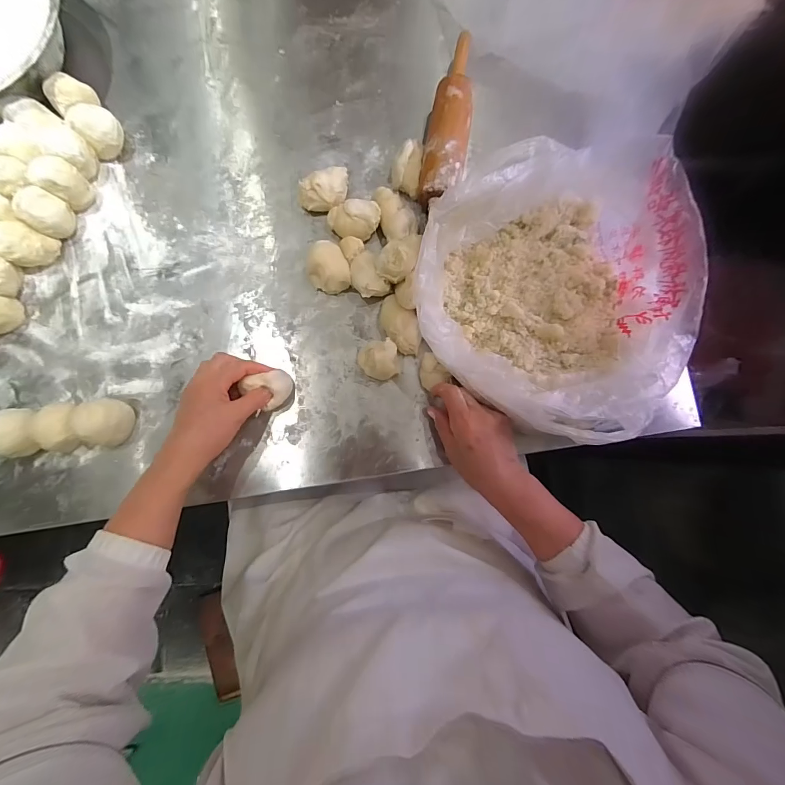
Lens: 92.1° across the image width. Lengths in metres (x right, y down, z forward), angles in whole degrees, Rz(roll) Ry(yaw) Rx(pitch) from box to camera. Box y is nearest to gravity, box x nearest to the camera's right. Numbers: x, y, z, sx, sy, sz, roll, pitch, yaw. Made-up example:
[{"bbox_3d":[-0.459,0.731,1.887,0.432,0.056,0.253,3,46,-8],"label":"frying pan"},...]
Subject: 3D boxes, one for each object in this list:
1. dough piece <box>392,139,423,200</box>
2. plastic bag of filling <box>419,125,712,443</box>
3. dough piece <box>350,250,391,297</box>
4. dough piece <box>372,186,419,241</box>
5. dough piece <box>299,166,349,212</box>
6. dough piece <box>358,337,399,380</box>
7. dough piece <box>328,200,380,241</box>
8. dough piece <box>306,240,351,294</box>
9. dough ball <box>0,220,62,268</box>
[{"bbox_3d":[0.020,-0.296,0.504,0.036,0.036,0.062,8,82,-1],"label":"dough piece"},{"bbox_3d":[0.169,-0.112,0.433,0.278,0.113,0.315,1,83,-2],"label":"plastic bag of filling"},{"bbox_3d":[-0.031,-0.143,0.480,0.040,0.041,0.056,-32,85,-6],"label":"dough piece"},{"bbox_3d":[0.005,-0.234,0.496,0.046,0.033,0.074,-13,83,-4],"label":"dough piece"},{"bbox_3d":[-0.089,-0.263,0.494,0.063,0.036,0.047,-4,83,-3],"label":"dough piece"},{"bbox_3d":[-0.018,-0.040,0.466,0.046,0.047,0.046,0,83,-2],"label":"dough piece"},{"bbox_3d":[-0.049,-0.220,0.489,0.066,0.038,0.039,-1,83,-2],"label":"dough piece"},{"bbox_3d":[-0.083,-0.159,0.481,0.052,0.037,0.063,-13,83,-4],"label":"dough piece"},{"bbox_3d":[-0.437,-0.174,0.453,0.043,0.051,0.047,0,83,-2],"label":"dough ball"}]

